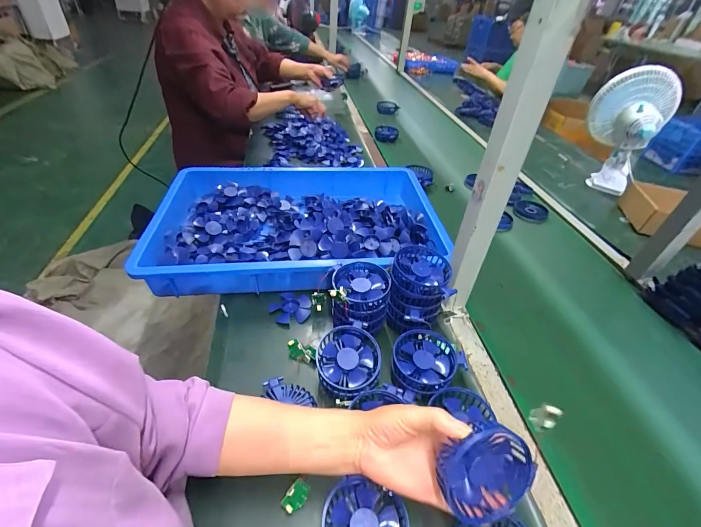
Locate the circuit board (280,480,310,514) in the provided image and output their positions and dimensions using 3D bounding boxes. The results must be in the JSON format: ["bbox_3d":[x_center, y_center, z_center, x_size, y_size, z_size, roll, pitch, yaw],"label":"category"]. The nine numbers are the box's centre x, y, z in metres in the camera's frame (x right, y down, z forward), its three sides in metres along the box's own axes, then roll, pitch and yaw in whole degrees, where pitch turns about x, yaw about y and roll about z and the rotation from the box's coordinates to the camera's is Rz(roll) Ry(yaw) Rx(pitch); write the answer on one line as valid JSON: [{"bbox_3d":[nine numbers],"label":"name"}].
[{"bbox_3d":[-0.062,0.264,0.384,0.024,0.005,0.031,35,55,-2],"label":"circuit board"}]

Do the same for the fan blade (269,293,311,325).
[{"bbox_3d":[-0.106,0.081,0.601,0.068,0.020,0.063,4,40,-3],"label":"fan blade"}]

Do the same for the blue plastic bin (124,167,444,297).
[{"bbox_3d":[-0.112,-0.100,0.725,0.558,0.083,0.384,-2,41,-4],"label":"blue plastic bin"}]

